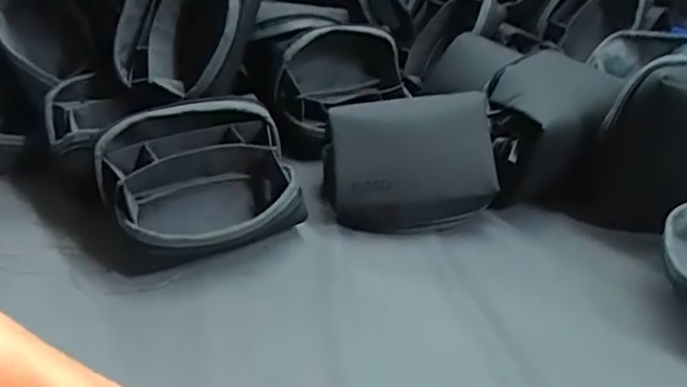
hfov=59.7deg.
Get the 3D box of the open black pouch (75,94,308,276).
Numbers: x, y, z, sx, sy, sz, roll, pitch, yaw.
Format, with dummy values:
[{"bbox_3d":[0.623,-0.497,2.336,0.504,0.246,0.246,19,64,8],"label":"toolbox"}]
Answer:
[{"bbox_3d":[-0.134,-0.010,0.541,0.183,0.110,0.122,-9,31,-17],"label":"open black pouch"}]

